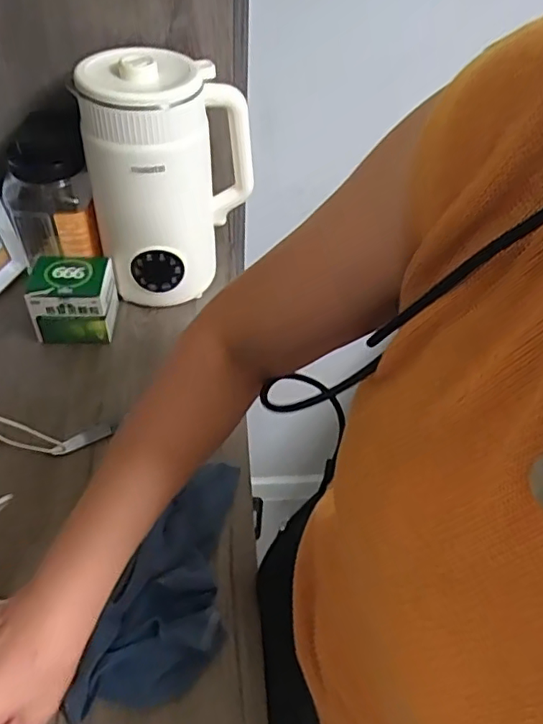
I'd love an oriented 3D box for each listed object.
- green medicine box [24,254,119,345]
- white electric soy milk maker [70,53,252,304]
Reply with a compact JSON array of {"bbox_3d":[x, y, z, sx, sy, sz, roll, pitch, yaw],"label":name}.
[{"bbox_3d":[-0.243,-0.078,0.704,0.101,0.081,0.083,-3,47,-7],"label":"green medicine box"},{"bbox_3d":[-0.115,-0.206,0.696,0.181,0.282,0.118,-1,47,-5],"label":"white electric soy milk maker"}]

